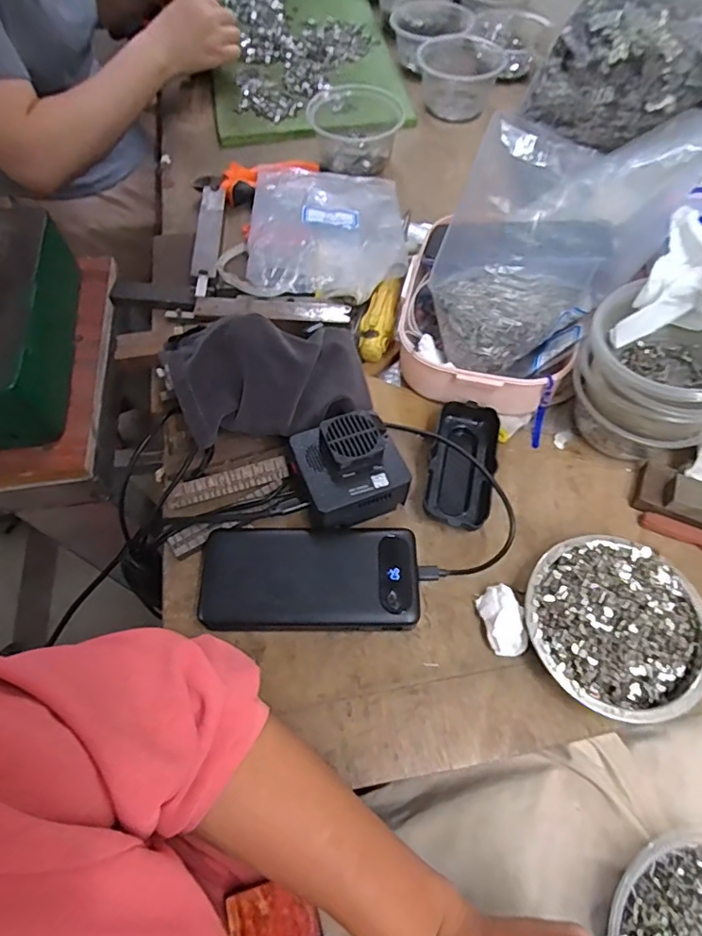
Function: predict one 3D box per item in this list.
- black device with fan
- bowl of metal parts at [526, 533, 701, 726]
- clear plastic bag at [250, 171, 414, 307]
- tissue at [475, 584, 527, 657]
[{"bbox_3d":[-0.003,0.002,0.412,0.077,0.053,0.072,-20,62,-11],"label":"black device with fan"},{"bbox_3d":[0.183,0.110,0.371,0.119,0.033,0.118,0,60,0],"label":"bowl of metal parts"},{"bbox_3d":[-0.023,-0.260,0.566,0.155,0.040,0.216,0,60,0],"label":"clear plastic bag"},{"bbox_3d":[0.107,0.108,0.377,0.027,0.019,0.047,-8,61,-4],"label":"tissue"}]

